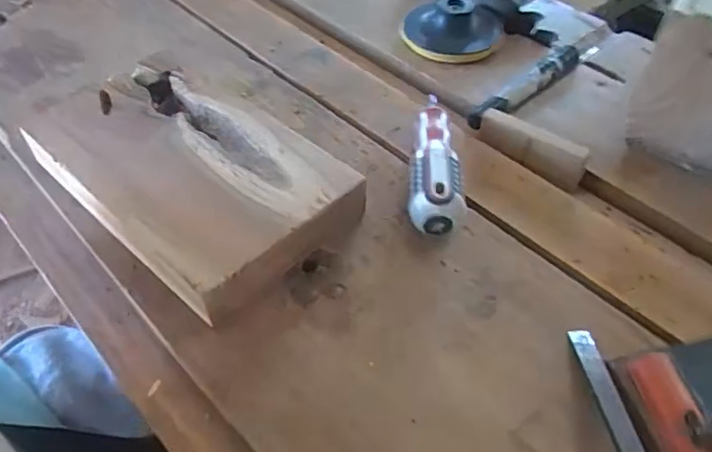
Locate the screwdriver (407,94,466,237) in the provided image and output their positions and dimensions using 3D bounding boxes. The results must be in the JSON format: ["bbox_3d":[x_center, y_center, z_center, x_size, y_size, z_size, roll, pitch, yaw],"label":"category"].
[{"bbox_3d":[0.054,-0.040,0.379,0.035,0.037,0.114,4,50,3],"label":"screwdriver"}]

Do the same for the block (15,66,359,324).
[{"bbox_3d":[-0.110,-0.035,0.374,0.201,0.039,0.126,35,58,26],"label":"block"}]

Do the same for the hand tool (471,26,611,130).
[{"bbox_3d":[0.156,-0.128,0.462,0.027,0.014,0.174,36,58,26],"label":"hand tool"}]

